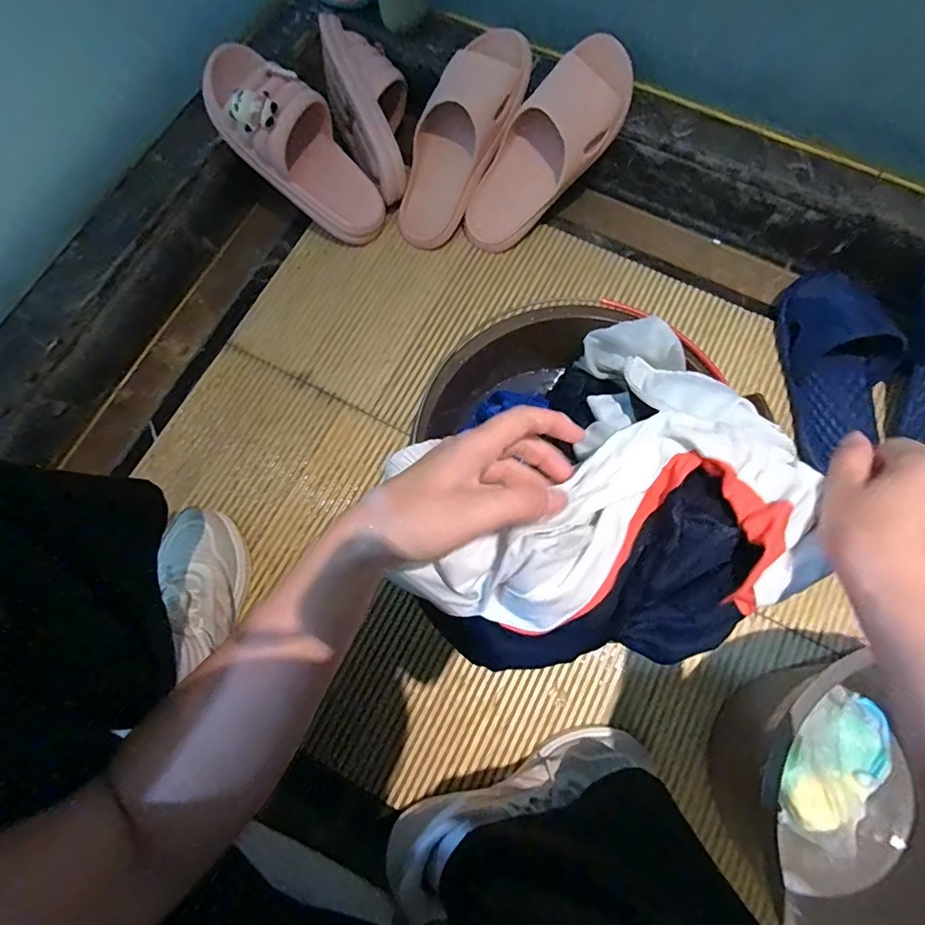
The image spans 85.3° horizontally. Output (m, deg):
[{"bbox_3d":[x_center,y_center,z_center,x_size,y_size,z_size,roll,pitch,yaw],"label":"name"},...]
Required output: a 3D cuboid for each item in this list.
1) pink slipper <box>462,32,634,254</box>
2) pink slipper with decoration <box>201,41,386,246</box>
[{"bbox_3d":[0.100,-0.376,0.613,0.090,0.065,0.252,48,116,12],"label":"pink slipper"},{"bbox_3d":[-0.195,-0.375,0.609,0.240,0.076,0.099,41,76,-33],"label":"pink slipper with decoration"}]

